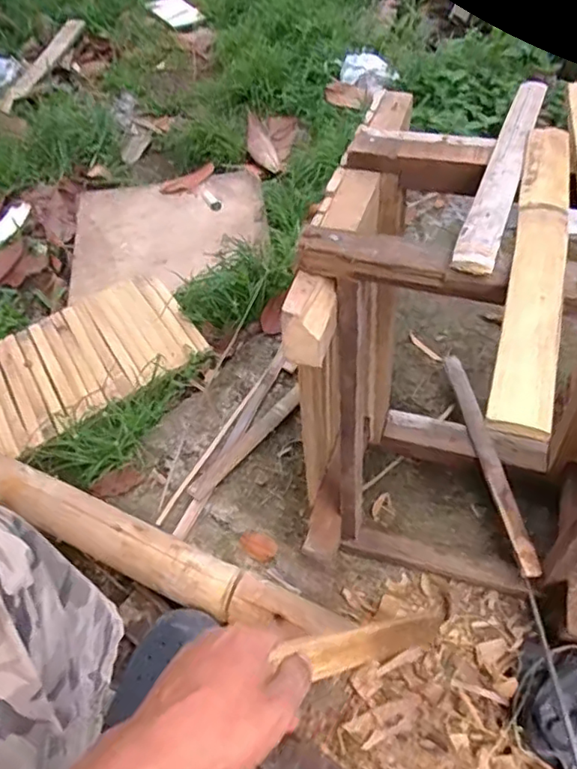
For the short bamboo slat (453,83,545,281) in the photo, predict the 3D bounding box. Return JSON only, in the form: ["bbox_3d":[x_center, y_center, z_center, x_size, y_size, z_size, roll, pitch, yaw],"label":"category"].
[{"bbox_3d":[0.208,-0.213,0.558,0.031,0.010,0.367,15,49,17],"label":"short bamboo slat"}]

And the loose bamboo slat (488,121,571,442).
[{"bbox_3d":[0.194,-0.108,0.456,0.038,0.005,0.377,11,49,16],"label":"loose bamboo slat"}]

